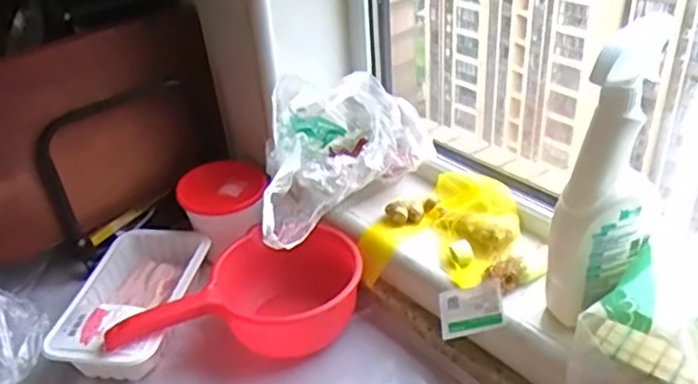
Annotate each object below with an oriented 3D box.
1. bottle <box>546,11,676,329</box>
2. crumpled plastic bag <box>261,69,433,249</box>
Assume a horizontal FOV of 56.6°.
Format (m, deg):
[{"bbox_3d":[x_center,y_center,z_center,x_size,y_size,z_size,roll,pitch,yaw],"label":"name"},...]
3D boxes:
[{"bbox_3d":[0.221,0.002,0.558,0.077,0.289,0.044,-17,35,-17],"label":"bottle"},{"bbox_3d":[-0.034,-0.042,0.776,0.261,0.147,0.142,-30,41,-33],"label":"crumpled plastic bag"}]

